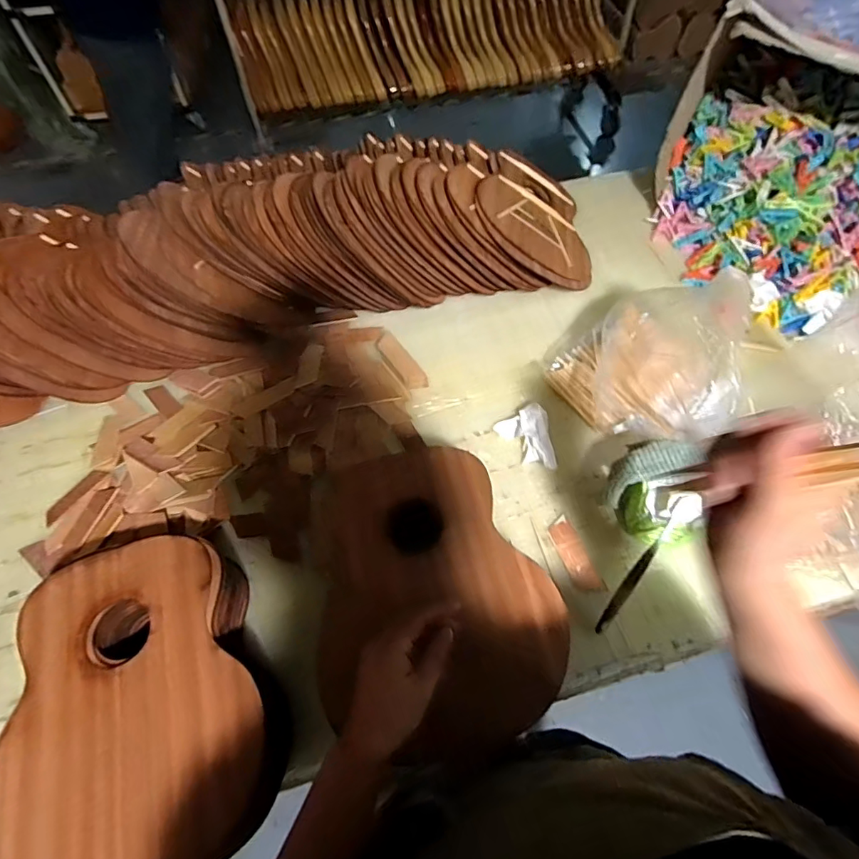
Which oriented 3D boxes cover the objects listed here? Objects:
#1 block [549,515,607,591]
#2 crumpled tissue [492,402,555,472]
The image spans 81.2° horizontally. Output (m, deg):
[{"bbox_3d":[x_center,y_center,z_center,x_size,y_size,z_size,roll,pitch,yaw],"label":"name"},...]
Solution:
[{"bbox_3d":[0.183,0.157,0.631,0.037,0.006,0.098,-17,60,-9],"label":"block"},{"bbox_3d":[0.142,0.014,0.707,0.065,0.030,0.099,-17,60,-9],"label":"crumpled tissue"}]

